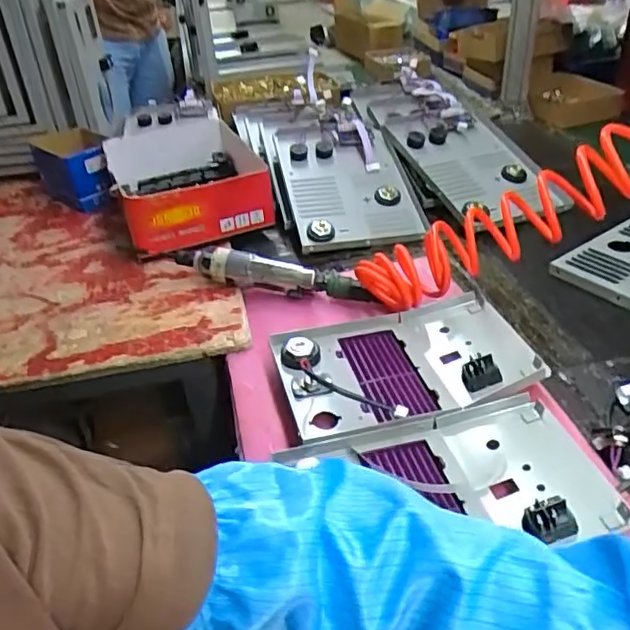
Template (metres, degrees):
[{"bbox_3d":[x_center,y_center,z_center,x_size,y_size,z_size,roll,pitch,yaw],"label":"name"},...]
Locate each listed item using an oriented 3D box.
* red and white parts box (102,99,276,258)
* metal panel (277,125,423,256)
[{"bbox_3d":[-0.199,-0.213,0.898,0.193,0.078,0.312,-16,37,-14],"label":"red and white parts box"},{"bbox_3d":[0.042,-0.202,0.892,0.169,0.028,0.292,-7,46,-6],"label":"metal panel"}]

